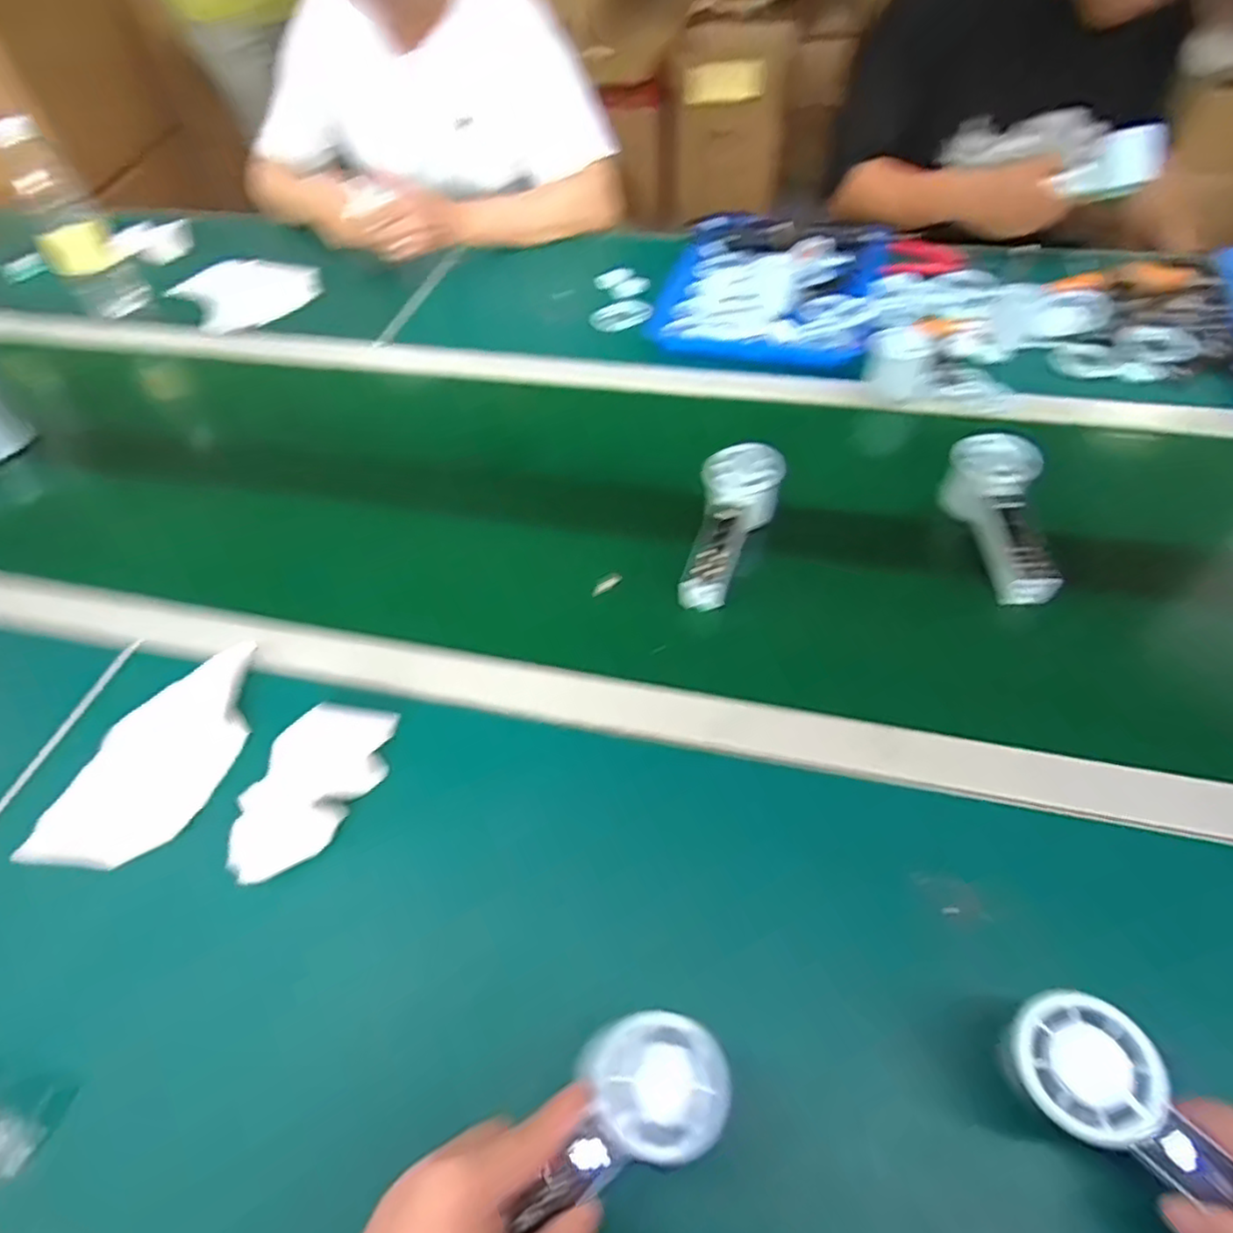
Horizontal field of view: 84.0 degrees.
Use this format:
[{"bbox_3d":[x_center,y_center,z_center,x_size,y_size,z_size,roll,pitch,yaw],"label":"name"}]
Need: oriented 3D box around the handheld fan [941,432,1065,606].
[{"bbox_3d":[0.337,-0.088,0.592,0.055,0.070,0.165,-5,52,-1],"label":"handheld fan"}]

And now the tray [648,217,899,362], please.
[{"bbox_3d":[0.194,-0.428,0.876,0.271,0.057,0.301,16,54,15],"label":"tray"}]

